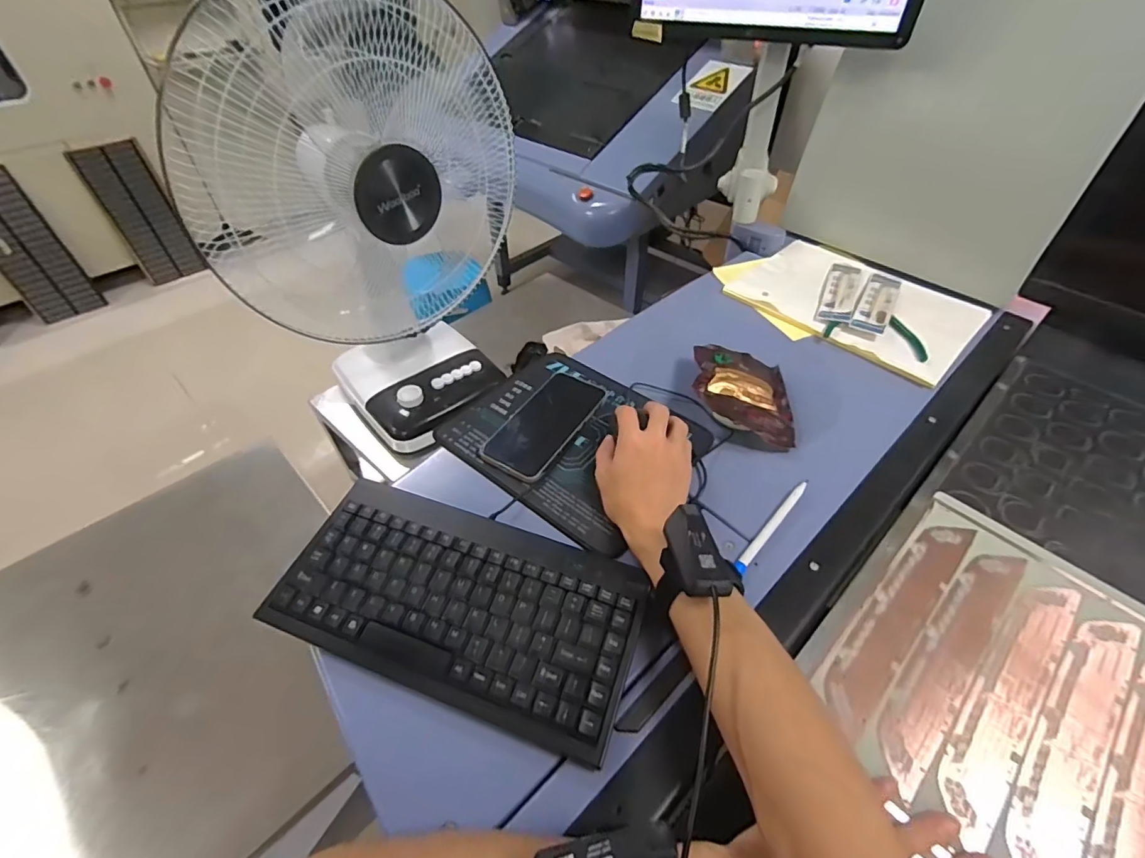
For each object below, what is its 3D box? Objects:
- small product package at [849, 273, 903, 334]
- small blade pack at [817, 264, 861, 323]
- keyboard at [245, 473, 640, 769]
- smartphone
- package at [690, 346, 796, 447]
[{"bbox_3d":[0.450,-0.191,0.728,0.045,0.015,0.178,26,52,22],"label":"small product package"},{"bbox_3d":[0.403,-0.210,0.745,0.043,0.011,0.170,21,50,18],"label":"small blade pack"},{"bbox_3d":[-0.093,0.140,0.413,0.290,0.028,0.145,16,48,14],"label":"keyboard"},{"bbox_3d":[-0.029,-0.009,0.563,0.075,0.013,0.164,25,51,21],"label":"smartphone"},{"bbox_3d":[0.205,-0.051,0.599,0.112,0.028,0.156,9,47,7],"label":"package"}]

